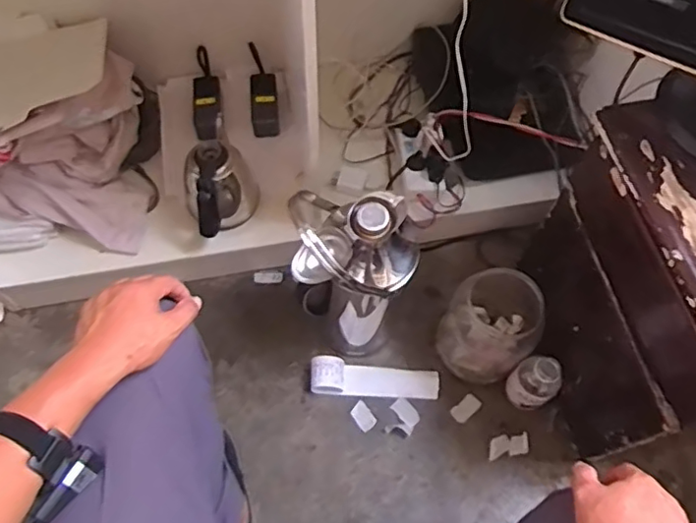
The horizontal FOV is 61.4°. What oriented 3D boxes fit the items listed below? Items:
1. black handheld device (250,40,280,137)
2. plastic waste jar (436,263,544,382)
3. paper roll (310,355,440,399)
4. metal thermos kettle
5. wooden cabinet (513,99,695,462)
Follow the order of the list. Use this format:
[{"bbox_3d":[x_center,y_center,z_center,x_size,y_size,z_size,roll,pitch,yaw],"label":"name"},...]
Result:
[{"bbox_3d":[-0.174,-0.353,1.213,0.056,0.049,0.181,-4,63,-4],"label":"black handheld device"},{"bbox_3d":[0.260,0.100,1.022,0.186,0.195,0.152,-36,70,-18],"label":"plastic waste jar"},{"bbox_3d":[0.049,0.210,1.061,0.230,0.032,0.067,3,63,-1],"label":"paper roll"},{"bbox_3d":[0.006,0.033,0.945,0.175,0.391,0.156,13,63,5],"label":"metal thermos kettle"},{"bbox_3d":[0.469,0.071,0.878,0.298,0.502,0.430,-20,65,-12],"label":"wooden cabinet"}]

